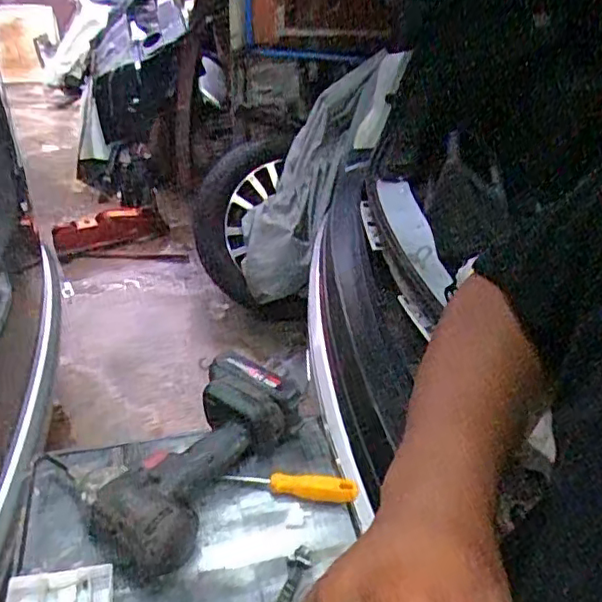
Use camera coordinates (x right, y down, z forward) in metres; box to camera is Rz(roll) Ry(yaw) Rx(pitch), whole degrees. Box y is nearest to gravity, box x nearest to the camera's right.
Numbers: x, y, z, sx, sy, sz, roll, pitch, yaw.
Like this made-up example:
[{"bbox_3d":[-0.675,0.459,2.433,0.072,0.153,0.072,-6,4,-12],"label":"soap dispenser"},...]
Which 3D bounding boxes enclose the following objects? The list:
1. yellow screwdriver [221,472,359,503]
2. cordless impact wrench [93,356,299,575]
[{"bbox_3d":[-0.011,0.190,0.613,0.136,0.024,0.023,7,37,3],"label":"yellow screwdriver"},{"bbox_3d":[-0.106,0.159,0.603,0.111,0.074,0.228,25,42,26],"label":"cordless impact wrench"}]

